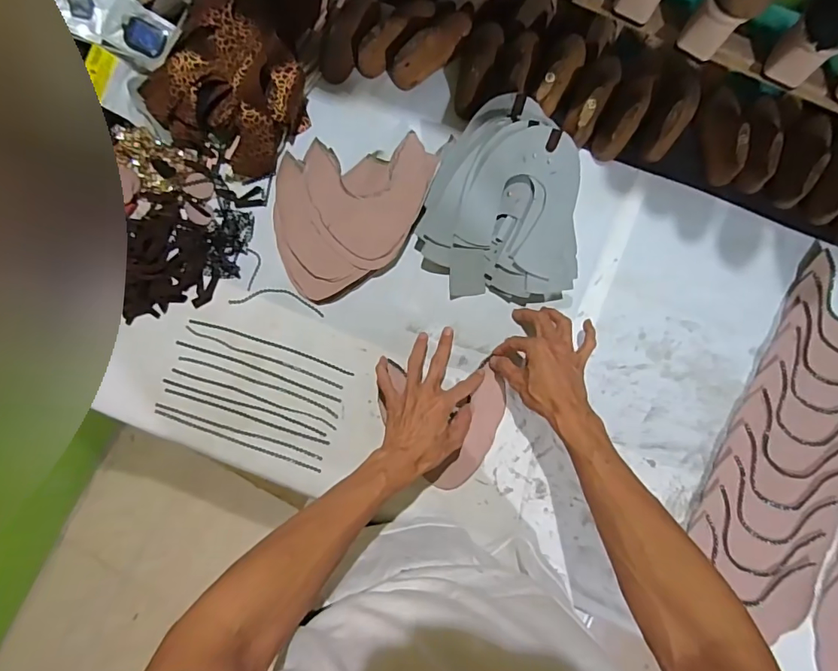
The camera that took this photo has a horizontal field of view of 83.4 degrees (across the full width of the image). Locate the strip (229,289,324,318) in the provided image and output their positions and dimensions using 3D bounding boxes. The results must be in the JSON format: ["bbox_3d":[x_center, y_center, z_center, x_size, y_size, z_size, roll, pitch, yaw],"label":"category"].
[{"bbox_3d":[-0.195,-0.049,0.651,0.131,0.005,0.030,8,85,3],"label":"strip"}]

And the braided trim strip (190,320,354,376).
[{"bbox_3d":[-0.201,0.015,0.645,0.235,0.008,0.010,18,86,4],"label":"braided trim strip"}]

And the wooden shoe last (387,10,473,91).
[{"bbox_3d":[0.017,-0.404,0.652,0.140,0.049,0.049,-41,85,-2],"label":"wooden shoe last"}]

